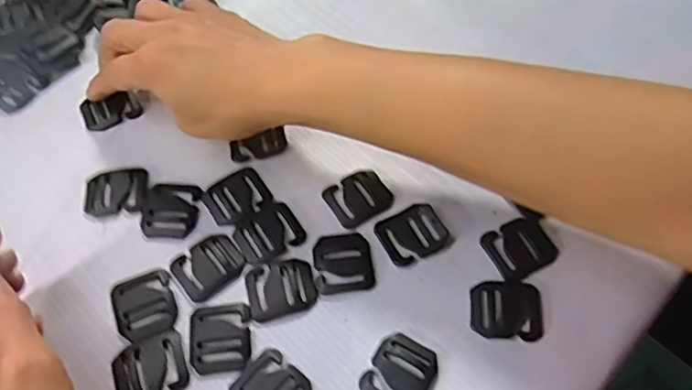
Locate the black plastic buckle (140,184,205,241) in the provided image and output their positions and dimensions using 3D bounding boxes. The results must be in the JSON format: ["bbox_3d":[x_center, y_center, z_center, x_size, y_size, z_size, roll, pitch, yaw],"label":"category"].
[{"bbox_3d":[-0.100,0.008,0.336,0.032,0.004,0.035,1,59,4],"label":"black plastic buckle"}]

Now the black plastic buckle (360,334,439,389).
[{"bbox_3d":[0.027,0.085,0.287,0.030,0.004,0.035,28,64,18],"label":"black plastic buckle"}]

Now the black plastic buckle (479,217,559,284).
[{"bbox_3d":[0.094,0.027,0.318,0.034,0.004,0.030,-24,61,-11],"label":"black plastic buckle"}]

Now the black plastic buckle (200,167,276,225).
[{"bbox_3d":[-0.062,0.001,0.342,0.035,0.004,0.031,-32,63,-15],"label":"black plastic buckle"}]

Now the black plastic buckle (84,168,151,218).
[{"bbox_3d":[-0.133,-0.003,0.345,0.036,0.004,0.032,-6,59,-1],"label":"black plastic buckle"}]

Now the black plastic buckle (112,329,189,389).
[{"bbox_3d":[-0.096,0.084,0.290,0.034,0.004,0.029,-18,60,-8],"label":"black plastic buckle"}]

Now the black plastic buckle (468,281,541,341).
[{"bbox_3d":[0.081,0.057,0.302,0.035,0.004,0.030,5,59,5],"label":"black plastic buckle"}]

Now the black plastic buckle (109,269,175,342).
[{"bbox_3d":[-0.105,0.057,0.307,0.030,0.004,0.035,-21,60,-10],"label":"black plastic buckle"}]

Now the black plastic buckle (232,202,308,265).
[{"bbox_3d":[-0.043,0.020,0.328,0.035,0.004,0.031,-29,62,-14],"label":"black plastic buckle"}]

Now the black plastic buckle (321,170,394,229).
[{"bbox_3d":[0.008,0.001,0.339,0.035,0.004,0.030,-28,62,-14],"label":"black plastic buckle"}]

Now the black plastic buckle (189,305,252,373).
[{"bbox_3d":[-0.063,0.070,0.297,0.030,0.004,0.033,-3,59,1],"label":"black plastic buckle"}]

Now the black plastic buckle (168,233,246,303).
[{"bbox_3d":[-0.073,0.037,0.318,0.034,0.004,0.029,-37,64,-18],"label":"black plastic buckle"}]

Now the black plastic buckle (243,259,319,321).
[{"bbox_3d":[-0.034,0.048,0.310,0.035,0.004,0.030,-15,60,-6],"label":"black plastic buckle"}]

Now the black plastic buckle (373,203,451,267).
[{"bbox_3d":[0.036,0.020,0.325,0.035,0.005,0.029,-24,61,-11],"label":"black plastic buckle"}]

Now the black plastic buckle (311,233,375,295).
[{"bbox_3d":[-0.002,0.035,0.318,0.031,0.004,0.034,-7,59,-2],"label":"black plastic buckle"}]

